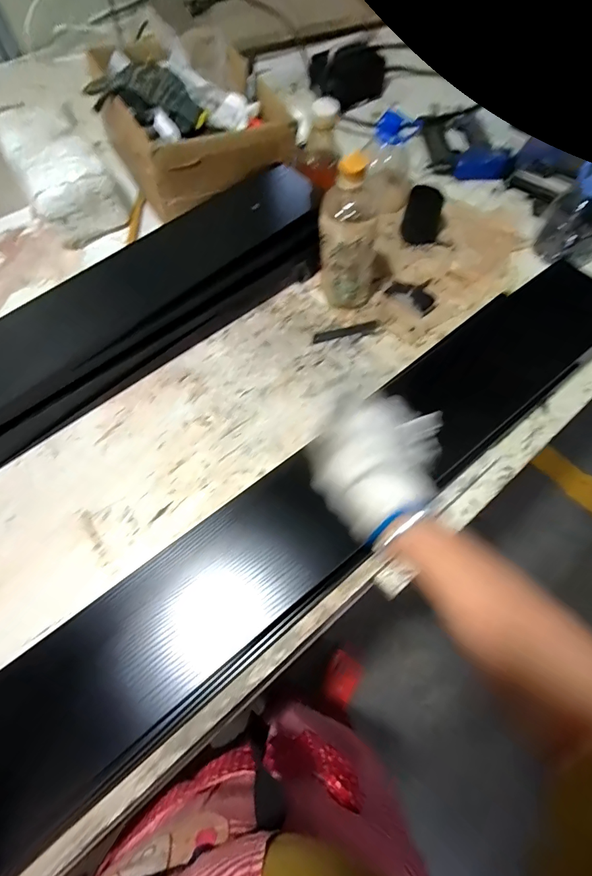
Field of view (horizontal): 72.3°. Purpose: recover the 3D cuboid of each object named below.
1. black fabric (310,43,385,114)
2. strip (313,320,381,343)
[{"bbox_3d":[0.111,-0.749,0.845,0.156,0.082,0.080,-6,65,-3],"label":"black fabric"},{"bbox_3d":[0.074,-0.154,0.585,0.107,0.004,0.014,-18,67,-17],"label":"strip"}]

